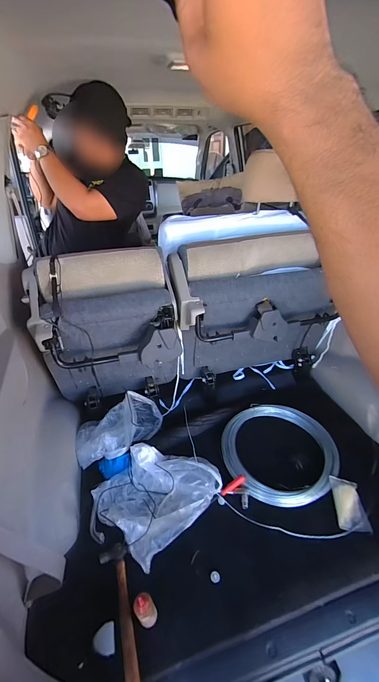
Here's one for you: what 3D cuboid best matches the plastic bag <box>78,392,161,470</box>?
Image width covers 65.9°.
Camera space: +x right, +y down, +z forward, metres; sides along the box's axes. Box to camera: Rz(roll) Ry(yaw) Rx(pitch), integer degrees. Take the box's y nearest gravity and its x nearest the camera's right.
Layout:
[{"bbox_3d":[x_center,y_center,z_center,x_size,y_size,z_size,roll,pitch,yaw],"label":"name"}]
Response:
[{"bbox_3d":[-0.256,0.333,1.109,0.342,0.120,0.206,-16,36,-20],"label":"plastic bag"}]

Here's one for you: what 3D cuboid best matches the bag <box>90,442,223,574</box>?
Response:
[{"bbox_3d":[-0.097,0.476,0.944,0.298,0.128,0.412,26,43,35],"label":"bag"}]

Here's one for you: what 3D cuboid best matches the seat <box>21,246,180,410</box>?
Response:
[{"bbox_3d":[-0.283,-0.001,1.064,0.483,0.565,0.293,-6,34,-6],"label":"seat"}]

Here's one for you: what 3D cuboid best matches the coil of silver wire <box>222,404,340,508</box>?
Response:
[{"bbox_3d":[0.346,0.412,1.121,0.422,0.060,0.375,-5,34,-5],"label":"coil of silver wire"}]

